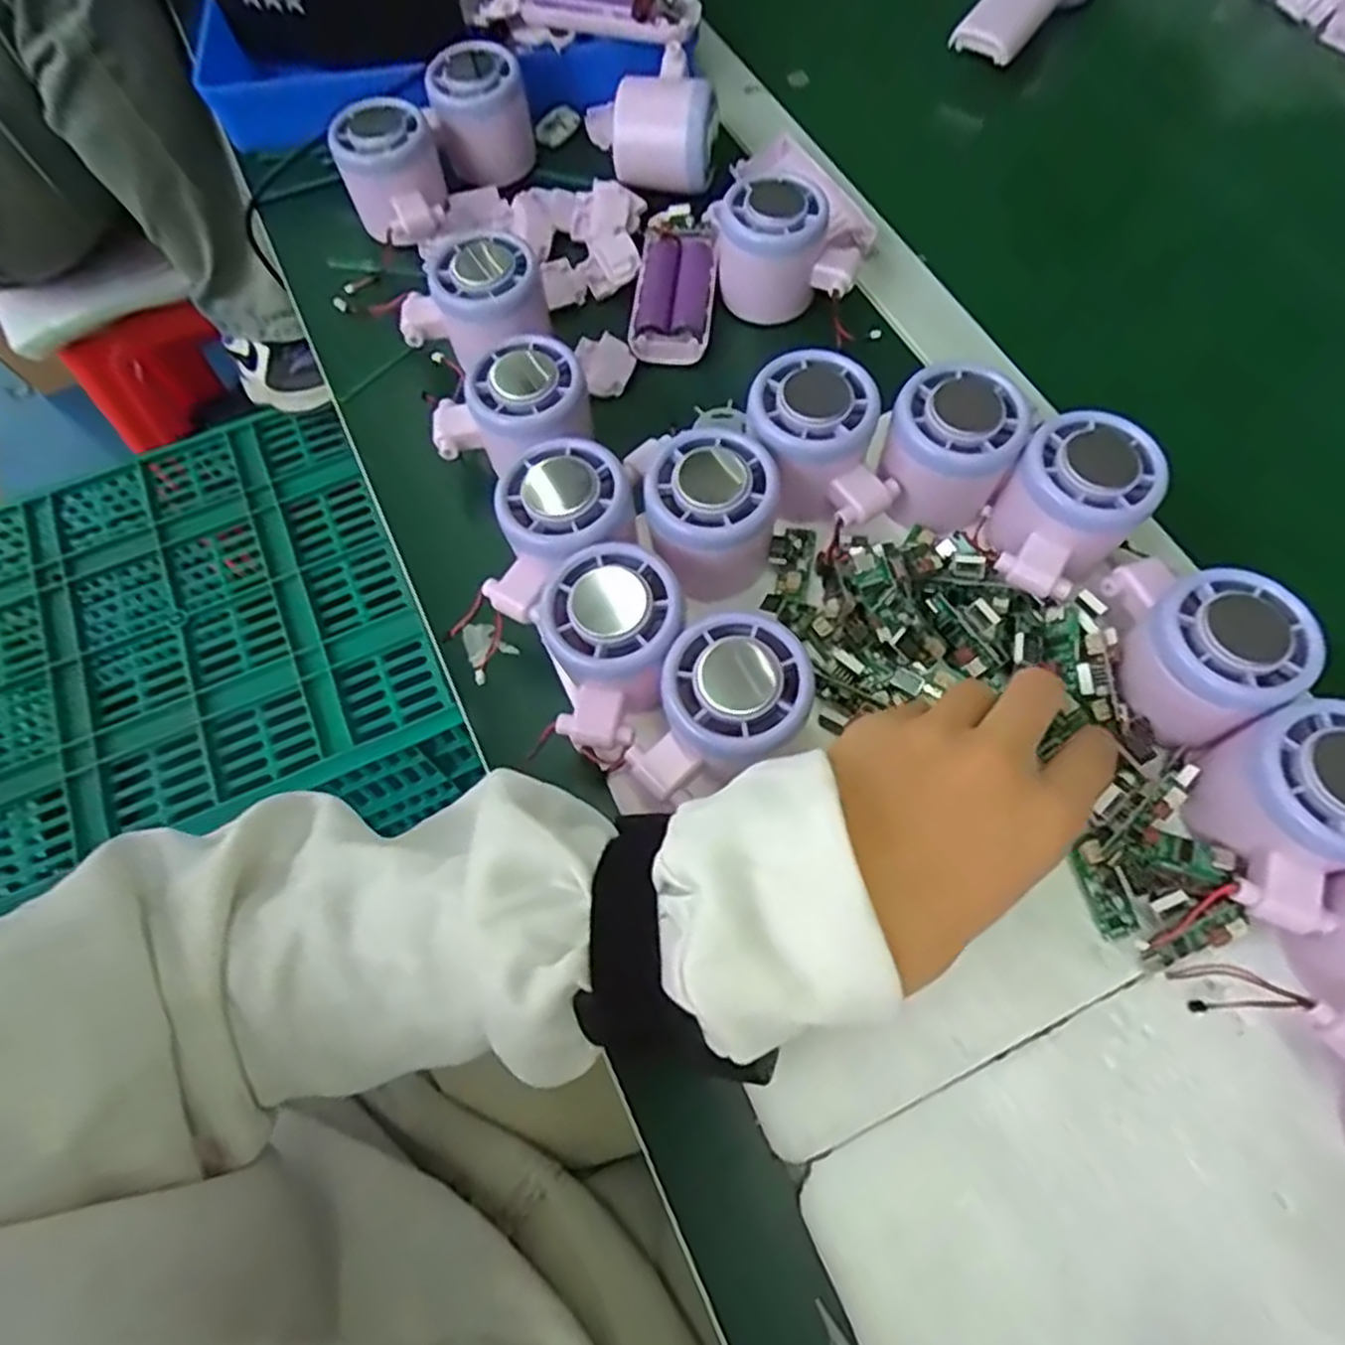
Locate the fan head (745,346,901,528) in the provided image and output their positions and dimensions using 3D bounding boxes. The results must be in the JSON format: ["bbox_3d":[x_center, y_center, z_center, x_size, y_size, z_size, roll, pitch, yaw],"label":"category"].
[{"bbox_3d":[0.067,-0.098,0.347,0.050,0.053,0.072,-34,70,-13],"label":"fan head"}]

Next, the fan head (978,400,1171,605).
[{"bbox_3d":[0.166,-0.069,0.328,0.055,0.044,0.072,42,74,17],"label":"fan head"}]

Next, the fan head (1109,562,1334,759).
[{"bbox_3d":[0.208,-0.007,0.299,0.053,0.044,0.056,-33,70,-12],"label":"fan head"}]

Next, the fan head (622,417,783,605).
[{"bbox_3d":[0.016,-0.070,0.335,0.055,0.060,0.057,-1,67,1],"label":"fan head"}]

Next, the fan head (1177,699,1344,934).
[{"bbox_3d":[0.222,0.049,0.276,0.071,0.047,0.059,-38,71,-14],"label":"fan head"}]

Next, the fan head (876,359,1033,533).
[{"bbox_3d":[0.123,-0.099,0.346,0.053,0.053,0.050,-1,67,1],"label":"fan head"}]

